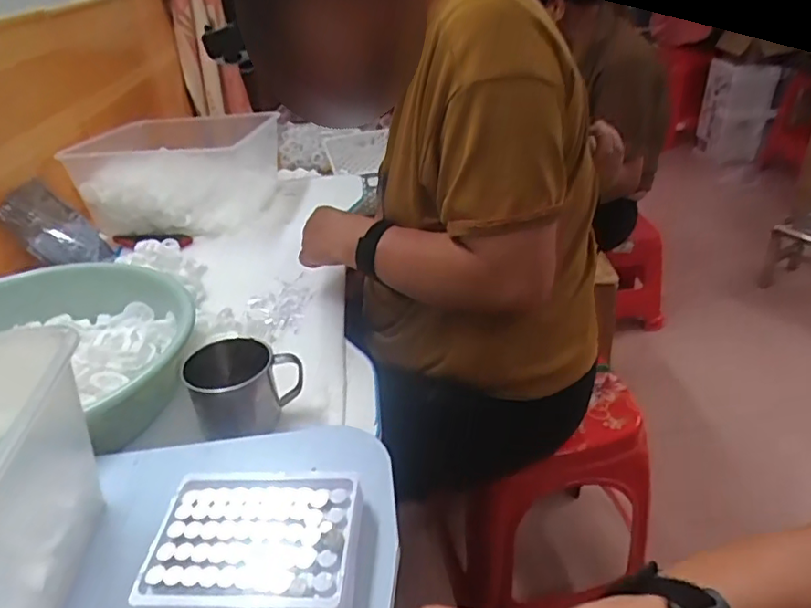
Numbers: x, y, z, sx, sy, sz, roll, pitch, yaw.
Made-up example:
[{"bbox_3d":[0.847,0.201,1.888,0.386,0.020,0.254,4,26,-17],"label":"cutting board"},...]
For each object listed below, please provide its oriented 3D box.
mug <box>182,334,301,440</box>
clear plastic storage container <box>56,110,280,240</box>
[{"bbox_3d":[-0.158,0.079,0.572,0.074,0.071,0.097,21,40,35],"label":"mug"},{"bbox_3d":[-0.385,-0.224,1.031,0.293,0.146,0.245,-3,32,2],"label":"clear plastic storage container"}]

